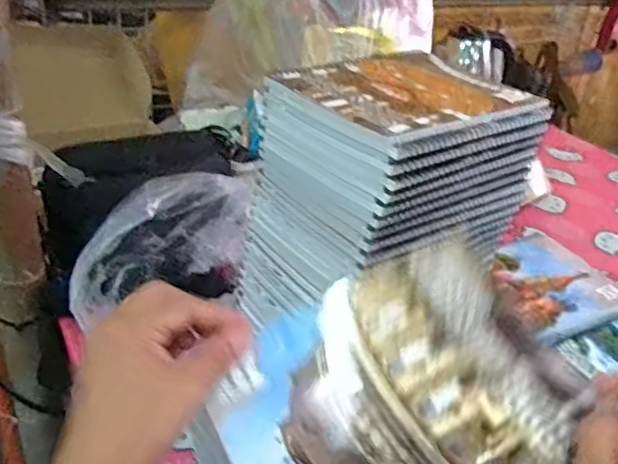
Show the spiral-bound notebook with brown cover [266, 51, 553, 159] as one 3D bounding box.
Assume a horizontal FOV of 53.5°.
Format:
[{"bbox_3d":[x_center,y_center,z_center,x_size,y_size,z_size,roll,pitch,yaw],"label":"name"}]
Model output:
[{"bbox_3d":[0.090,-0.117,0.520,0.198,0.016,0.151,-18,39,-34],"label":"spiral-bound notebook with brown cover"}]

